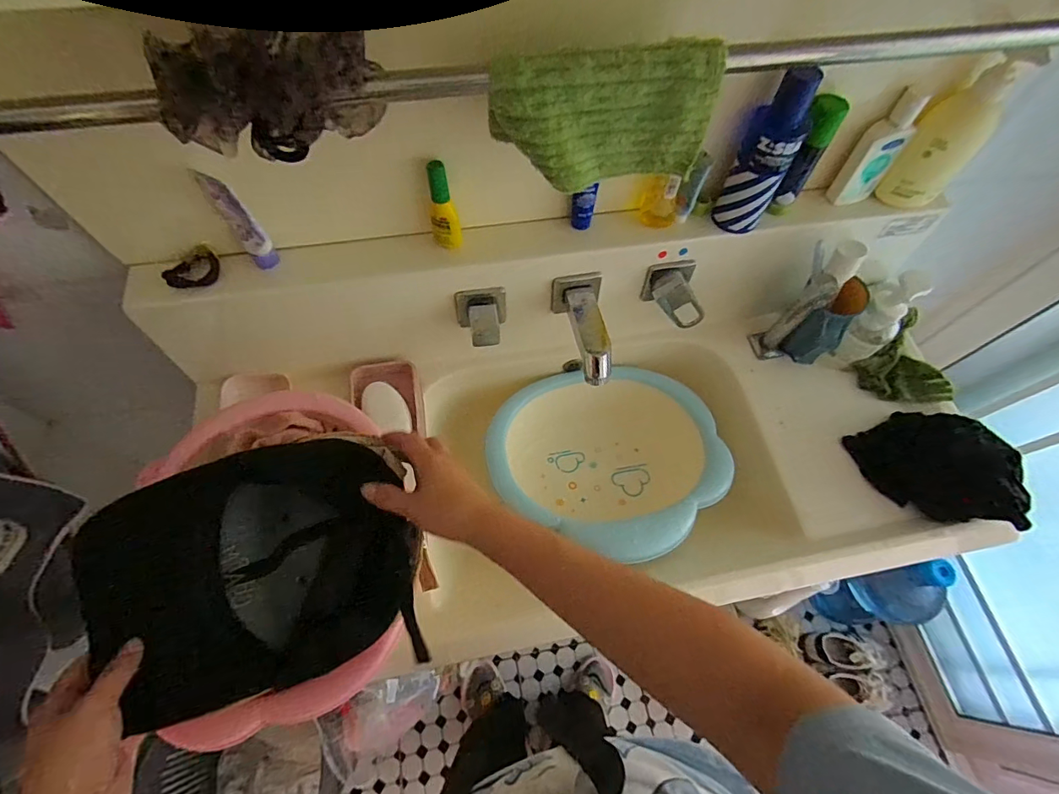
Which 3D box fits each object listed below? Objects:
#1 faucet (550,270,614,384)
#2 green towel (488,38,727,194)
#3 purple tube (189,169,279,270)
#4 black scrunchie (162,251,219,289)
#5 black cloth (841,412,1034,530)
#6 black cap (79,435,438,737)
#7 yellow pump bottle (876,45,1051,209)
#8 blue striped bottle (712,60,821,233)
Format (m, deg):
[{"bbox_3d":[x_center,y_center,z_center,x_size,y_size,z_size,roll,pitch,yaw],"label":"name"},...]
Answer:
[{"bbox_3d":[0.067,-0.082,0.567,0.057,0.054,0.127,-8,65,-6],"label":"faucet"},{"bbox_3d":[0.060,-0.222,0.389,0.179,0.100,0.034,-12,66,-8],"label":"green towel"},{"bbox_3d":[-0.293,-0.176,0.489,0.025,0.114,0.036,-37,71,-18],"label":"purple tube"},{"bbox_3d":[-0.358,-0.135,0.510,0.047,0.022,0.042,-16,66,-10],"label":"black scrunchie"},{"bbox_3d":[0.491,0.088,0.575,0.075,0.111,0.154,-30,69,-16],"label":"black cloth"},{"bbox_3d":[-0.221,0.140,0.392,0.241,0.064,0.192,-8,65,-7],"label":"black cap"},{"bbox_3d":[0.466,-0.287,0.526,0.057,0.164,0.057,-22,67,-13],"label":"yellow pump bottle"},{"bbox_3d":[0.247,-0.248,0.507,0.062,0.161,0.040,-13,66,-9],"label":"blue striped bottle"}]

